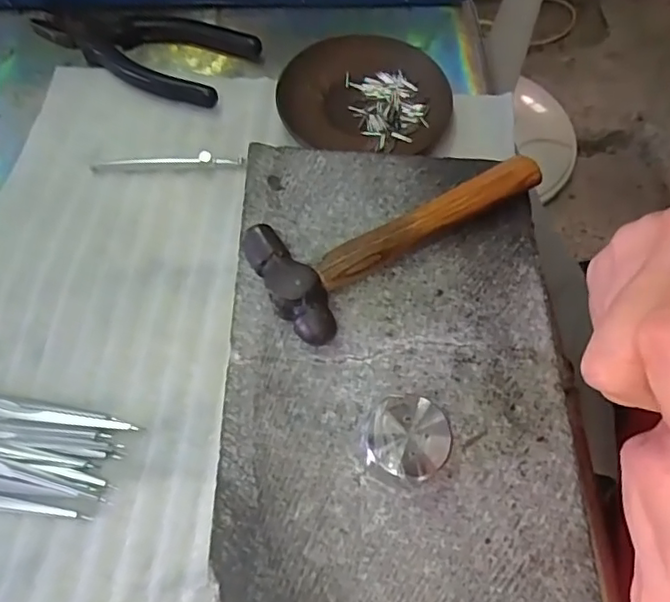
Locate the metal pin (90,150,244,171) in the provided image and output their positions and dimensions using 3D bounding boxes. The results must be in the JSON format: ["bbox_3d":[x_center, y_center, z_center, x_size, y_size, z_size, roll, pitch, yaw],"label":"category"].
[{"bbox_3d":[-0.109,-0.091,0.379,0.097,0.007,0.007,-4,63,-4],"label":"metal pin"}]

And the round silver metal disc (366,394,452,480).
[{"bbox_3d":[0.029,0.057,0.239,0.031,0.021,0.031,1,63,-1],"label":"round silver metal disc"}]

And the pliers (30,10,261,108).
[{"bbox_3d":[-0.140,-0.191,0.425,0.153,0.013,0.075,26,65,11],"label":"pliers"}]

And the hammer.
[{"bbox_3d":[0.033,-0.040,0.288,0.152,0.022,0.060,-31,68,-16],"label":"hammer"}]

